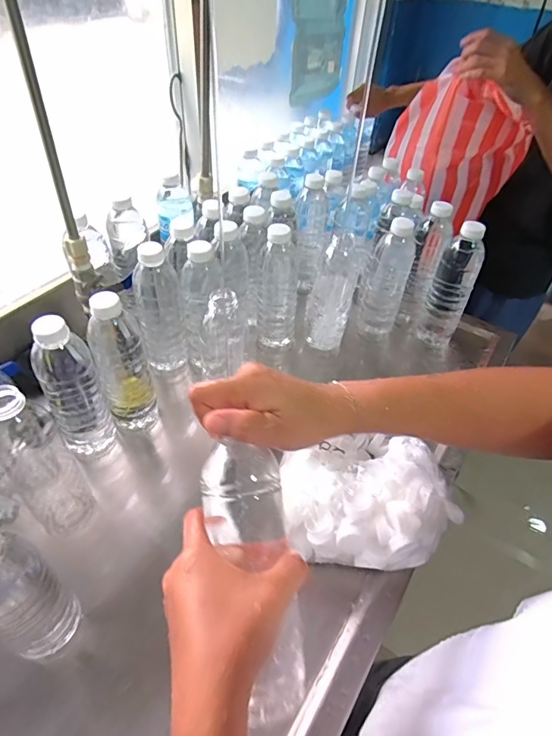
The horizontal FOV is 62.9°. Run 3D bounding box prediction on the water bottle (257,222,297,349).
[{"bbox_3d":[0.003,-0.120,0.681,0.056,0.198,0.057,9,46,6],"label":"water bottle"}]

